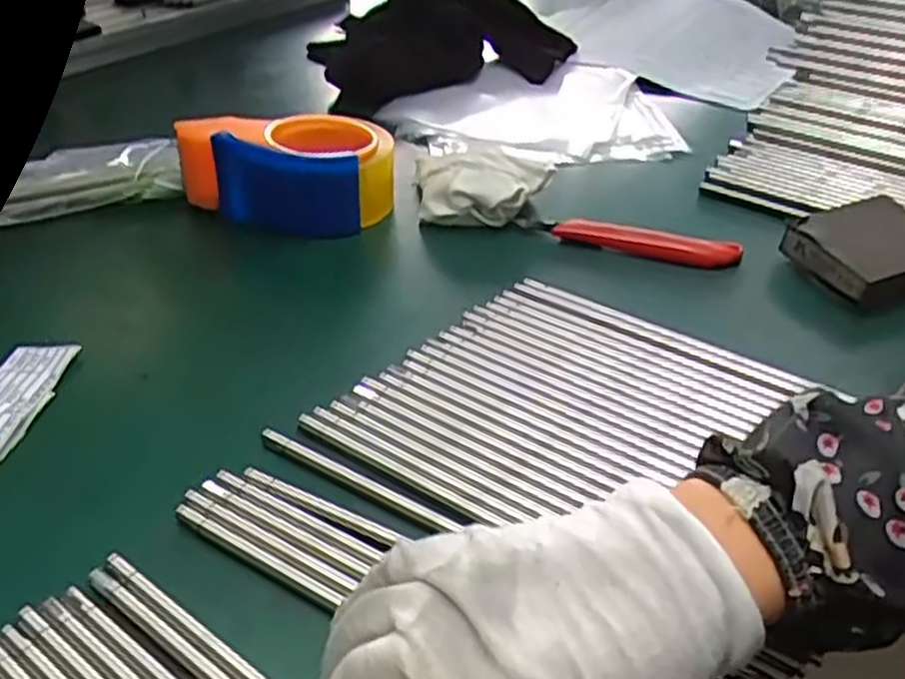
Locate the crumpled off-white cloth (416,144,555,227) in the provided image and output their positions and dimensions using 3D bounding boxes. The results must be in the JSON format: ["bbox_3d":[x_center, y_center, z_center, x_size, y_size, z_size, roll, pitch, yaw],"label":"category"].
[{"bbox_3d":[0.022,-0.115,0.573,0.098,0.040,0.086,3,39,3],"label":"crumpled off-white cloth"}]

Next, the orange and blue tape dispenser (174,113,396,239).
[{"bbox_3d":[-0.116,-0.125,0.566,0.146,0.064,0.085,9,39,11],"label":"orange and blue tape dispenser"}]

